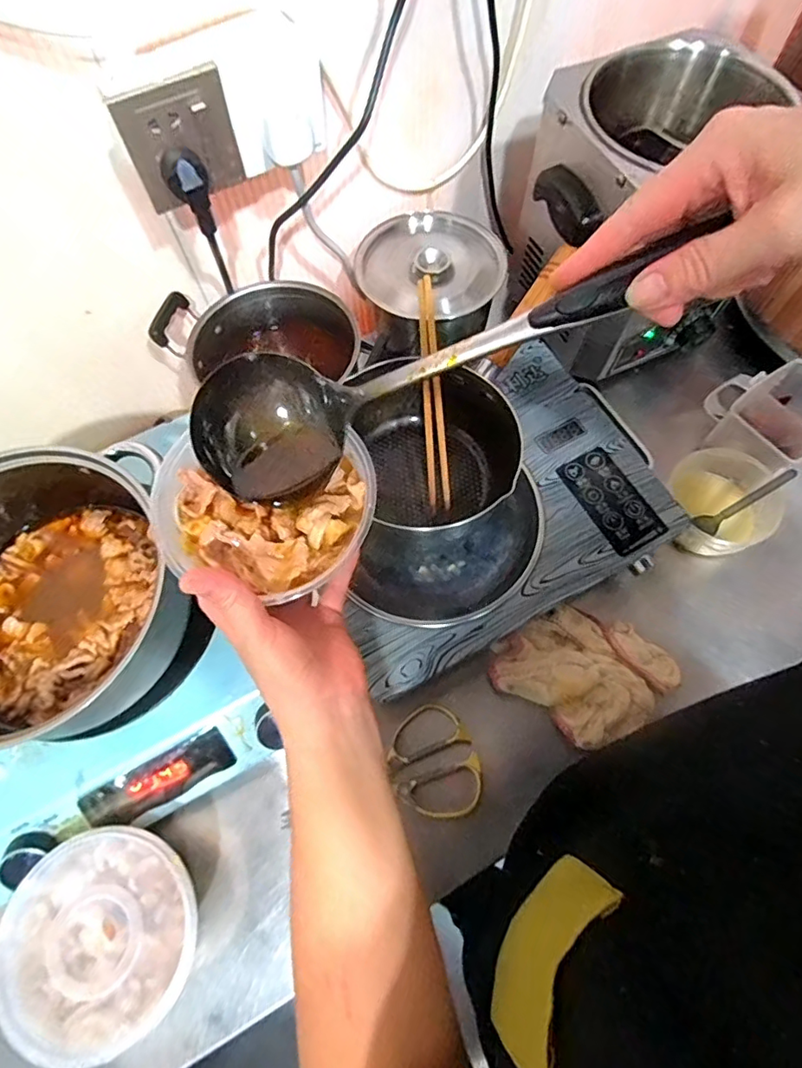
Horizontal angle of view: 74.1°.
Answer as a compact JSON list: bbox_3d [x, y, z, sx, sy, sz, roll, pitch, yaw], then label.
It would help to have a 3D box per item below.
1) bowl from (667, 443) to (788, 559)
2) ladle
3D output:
[{"bbox_3d":[0.341,-0.031,0.582,0.116,0.061,0.113,-1,67,3],"label":"bowl"},{"bbox_3d":[0.002,-0.093,0.300,0.267,0.067,0.074,-17,66,21],"label":"ladle"}]

